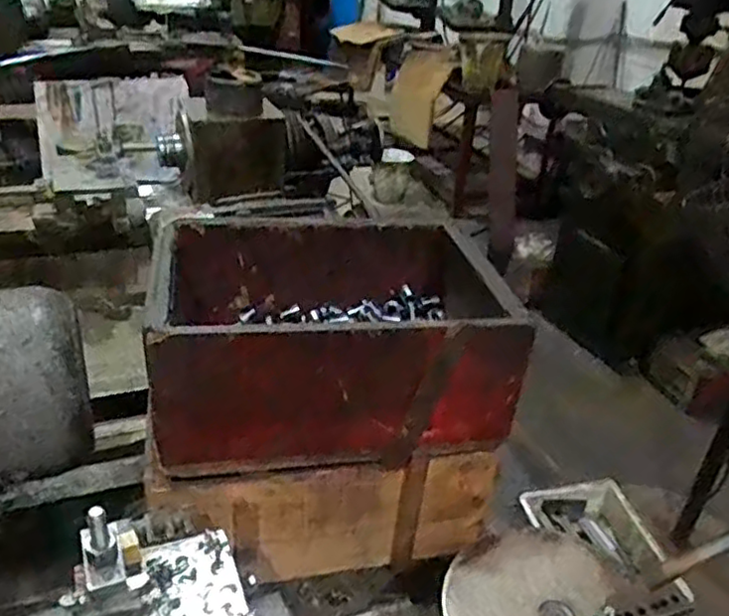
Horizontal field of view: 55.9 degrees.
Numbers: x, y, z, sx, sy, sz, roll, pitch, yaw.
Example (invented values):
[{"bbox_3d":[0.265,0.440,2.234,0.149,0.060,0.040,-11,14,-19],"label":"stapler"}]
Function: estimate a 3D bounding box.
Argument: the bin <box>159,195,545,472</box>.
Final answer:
[{"bbox_3d":[-0.034,0.028,0.728,0.349,0.158,0.245,-1,30,-11],"label":"bin"}]

